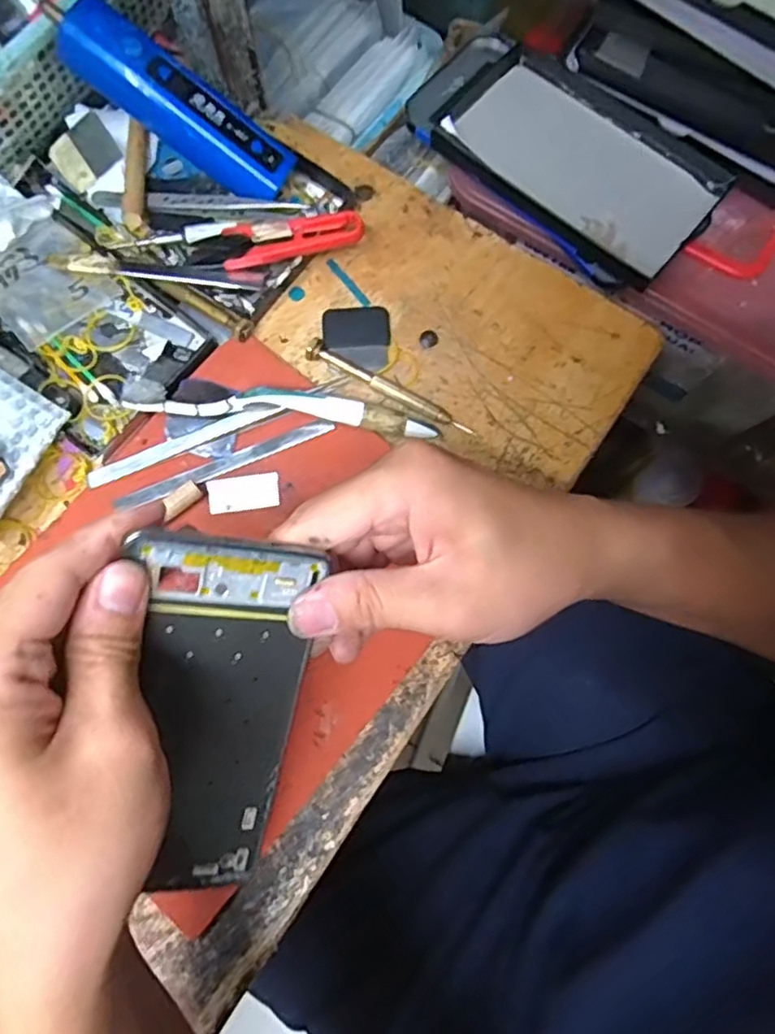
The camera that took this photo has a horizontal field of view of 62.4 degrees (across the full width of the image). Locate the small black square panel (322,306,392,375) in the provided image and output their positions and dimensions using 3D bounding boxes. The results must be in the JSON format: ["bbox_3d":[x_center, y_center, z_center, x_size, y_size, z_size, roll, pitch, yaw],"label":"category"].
[{"bbox_3d":[-0.018,-0.105,0.375,0.039,0.004,0.042,-3,78,-1],"label":"small black square panel"}]

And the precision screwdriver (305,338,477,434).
[{"bbox_3d":[0.001,-0.074,0.365,0.104,0.009,0.011,26,79,6],"label":"precision screwdriver"}]

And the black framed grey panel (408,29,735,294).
[{"bbox_3d":[0.112,-0.241,0.420,0.205,0.023,0.100,39,80,8],"label":"black framed grey panel"}]

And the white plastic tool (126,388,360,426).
[{"bbox_3d":[-0.076,-0.060,0.352,0.125,0.020,0.013,2,78,1],"label":"white plastic tool"}]

